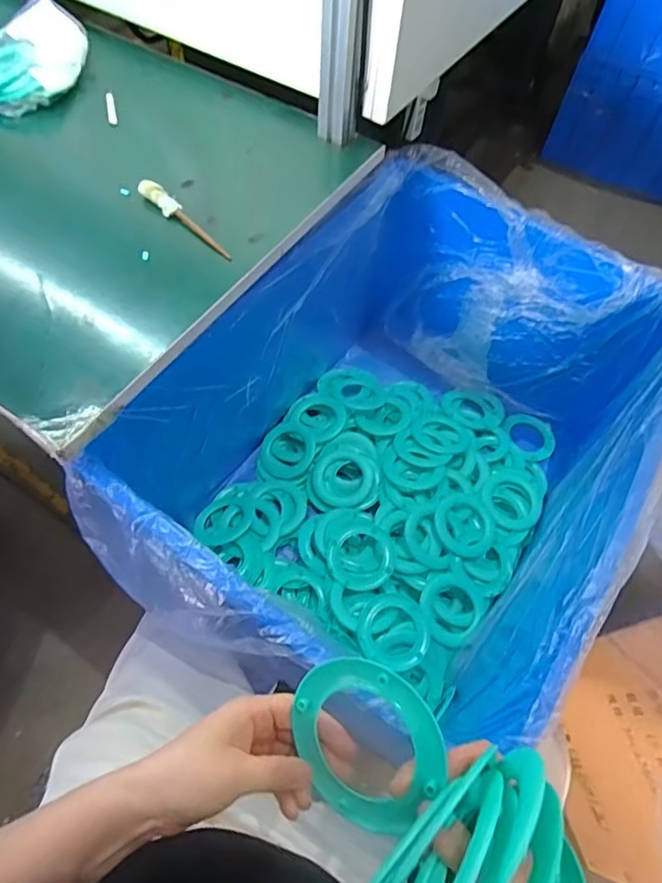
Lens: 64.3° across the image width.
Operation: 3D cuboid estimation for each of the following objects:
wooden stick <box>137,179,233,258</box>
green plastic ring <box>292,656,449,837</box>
[{"bbox_3d":[-0.177,-0.274,0.647,0.156,0.021,0.023,39,65,17],"label":"wooden stick"},{"bbox_3d":[0.020,0.191,0.339,0.102,0.011,0.099,-3,83,26],"label":"green plastic ring"}]

